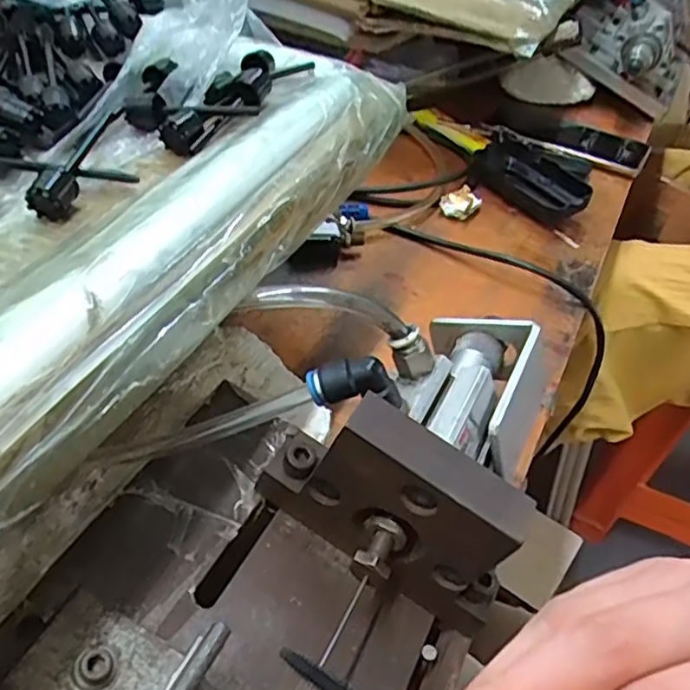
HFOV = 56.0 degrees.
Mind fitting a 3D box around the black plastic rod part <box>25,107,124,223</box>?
[{"bbox_3d":[-0.111,-0.079,0.271,0.015,0.016,0.081,3,41,-3],"label":"black plastic rod part"}]

